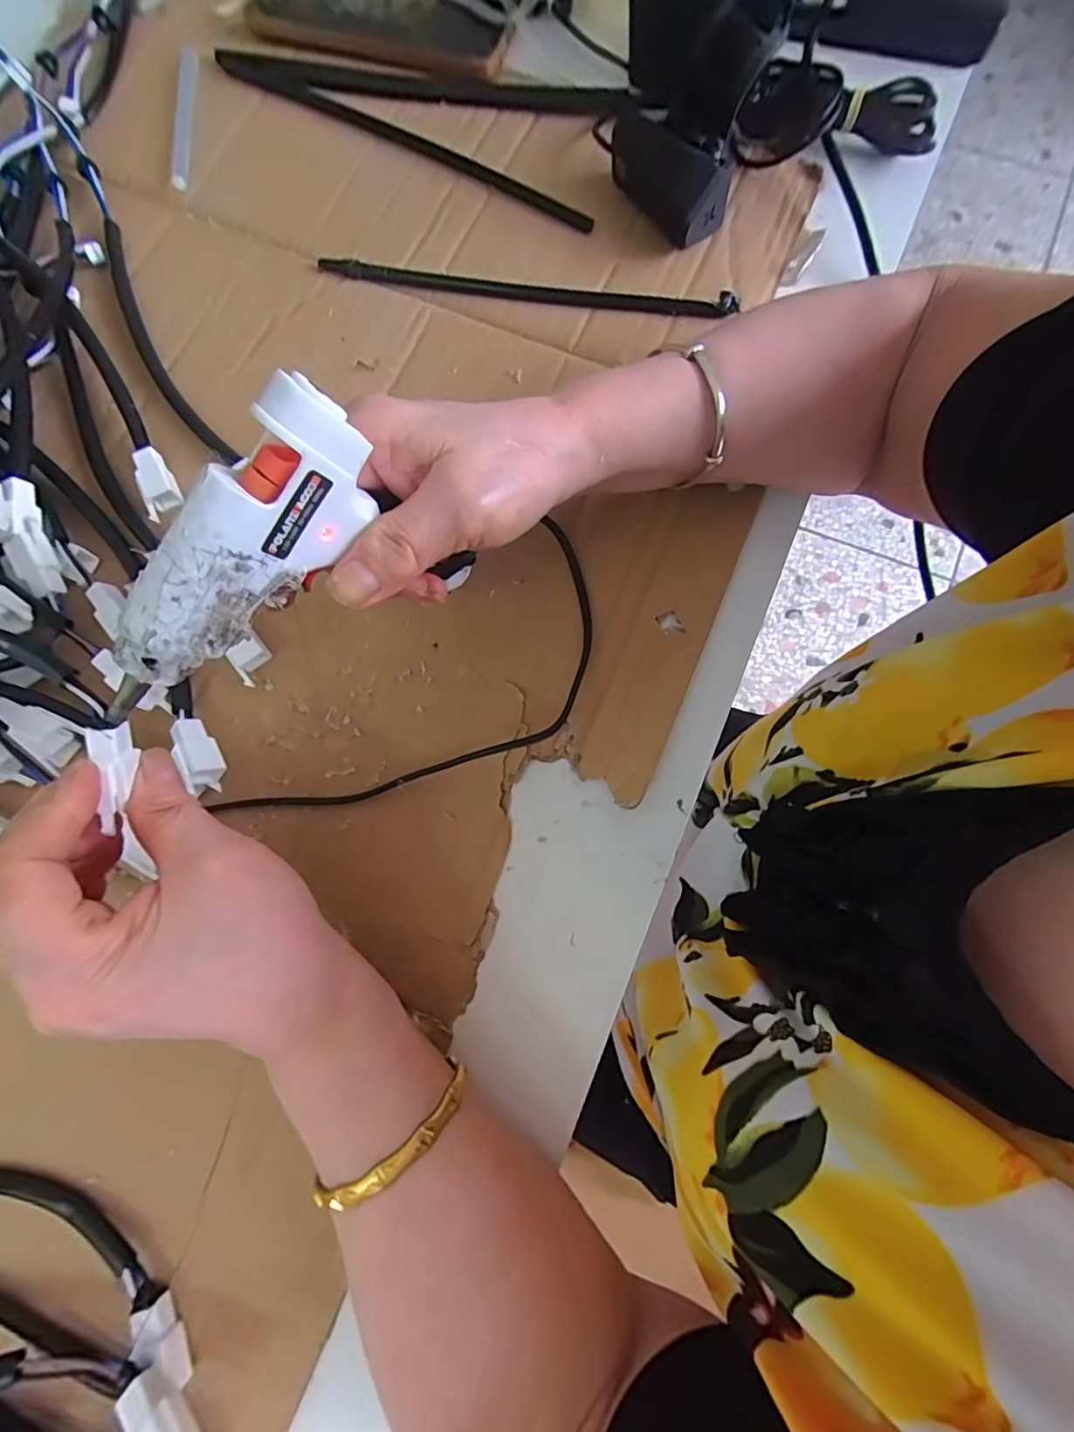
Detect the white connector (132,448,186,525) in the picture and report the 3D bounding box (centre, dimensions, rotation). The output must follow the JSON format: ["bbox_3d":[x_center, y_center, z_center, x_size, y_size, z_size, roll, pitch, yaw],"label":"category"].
[{"bbox_3d":[-0.201,-0.124,0.291,0.018,0.009,0.038,-21,79,-4],"label":"white connector"}]

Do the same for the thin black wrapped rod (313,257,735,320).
[{"bbox_3d":[-0.007,-0.246,0.315,0.238,0.011,0.012,9,79,2],"label":"thin black wrapped rod"}]

